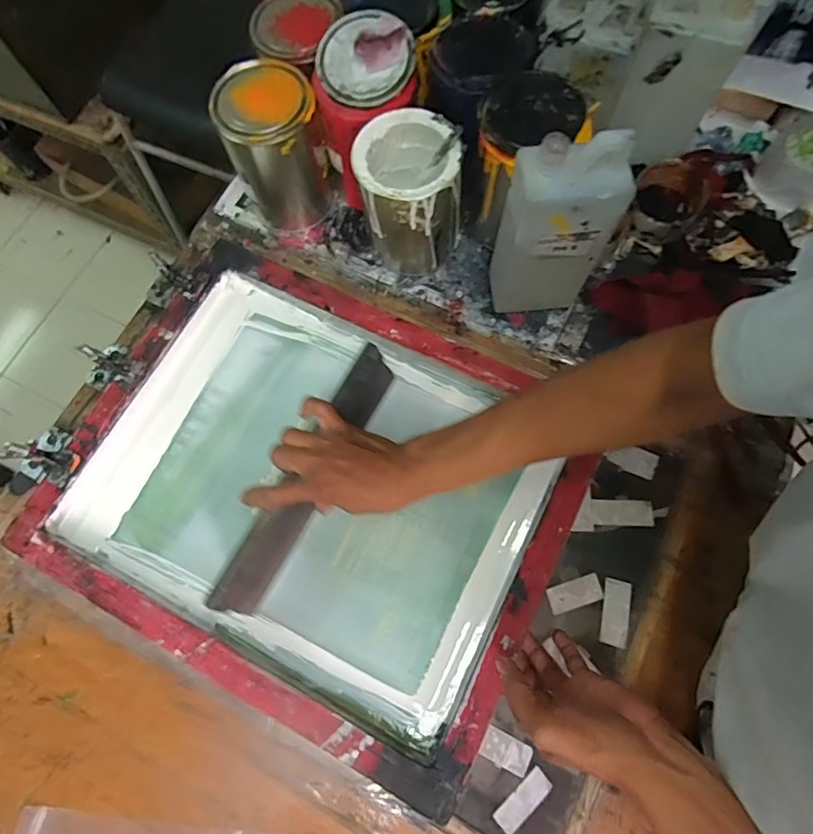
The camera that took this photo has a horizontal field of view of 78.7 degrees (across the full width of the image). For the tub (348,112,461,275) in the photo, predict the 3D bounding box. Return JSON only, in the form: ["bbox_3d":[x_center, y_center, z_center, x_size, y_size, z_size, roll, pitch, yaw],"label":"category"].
[{"bbox_3d":[0.004,-0.246,0.565,0.107,0.151,0.110,0,73,2],"label":"tub"}]

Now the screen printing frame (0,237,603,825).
[{"bbox_3d":[-0.089,0.071,0.528,0.481,0.058,0.406,26,74,11],"label":"screen printing frame"}]

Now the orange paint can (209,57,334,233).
[{"bbox_3d":[-0.148,-0.313,0.589,0.099,0.154,0.100,0,73,2],"label":"orange paint can"}]

